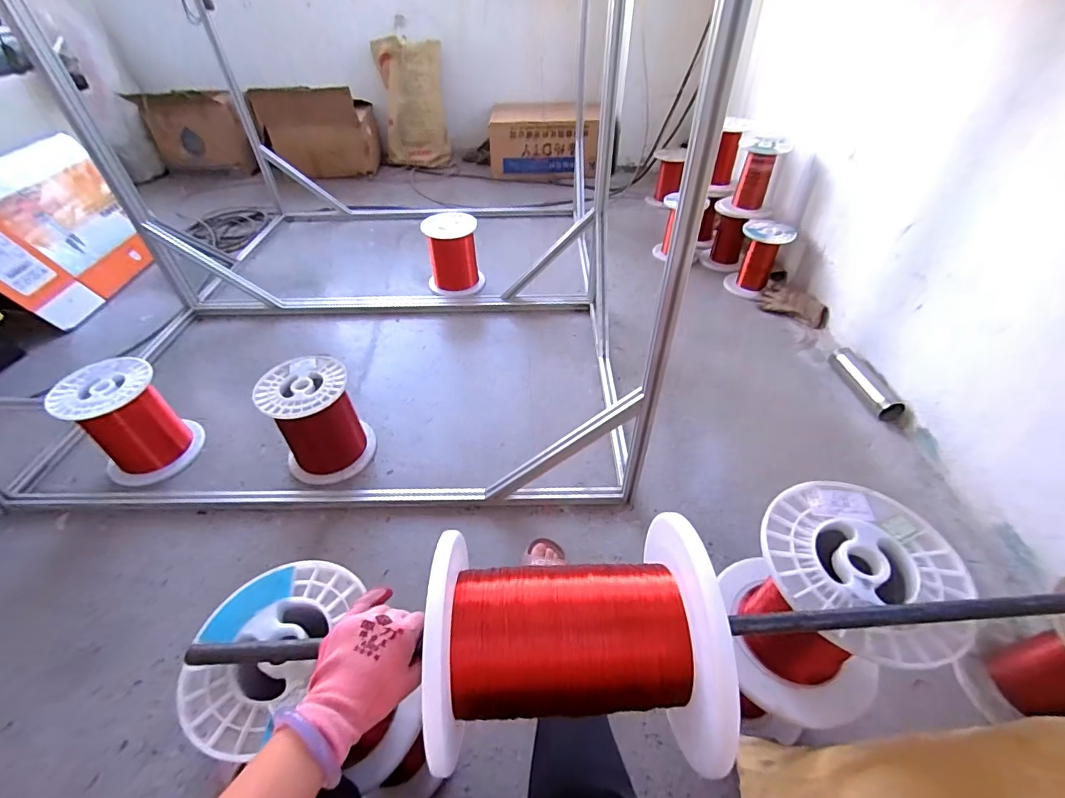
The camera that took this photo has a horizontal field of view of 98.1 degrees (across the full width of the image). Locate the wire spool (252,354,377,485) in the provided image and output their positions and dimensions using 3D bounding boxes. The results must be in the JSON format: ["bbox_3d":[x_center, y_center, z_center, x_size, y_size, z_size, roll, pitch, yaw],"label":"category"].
[{"bbox_3d":[-0.518,0.050,1.122,0.197,0.235,0.207,0,45,0],"label":"wire spool"}]

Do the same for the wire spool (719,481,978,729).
[{"bbox_3d":[0.356,0.250,0.568,0.190,0.215,0.198,0,44,0],"label":"wire spool"}]

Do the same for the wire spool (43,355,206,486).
[{"bbox_3d":[-0.969,0.051,1.111,0.180,0.244,0.198,0,45,0],"label":"wire spool"}]

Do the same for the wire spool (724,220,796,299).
[{"bbox_3d":[0.808,-0.504,1.655,0.162,0.216,0.172,0,45,0],"label":"wire spool"}]

